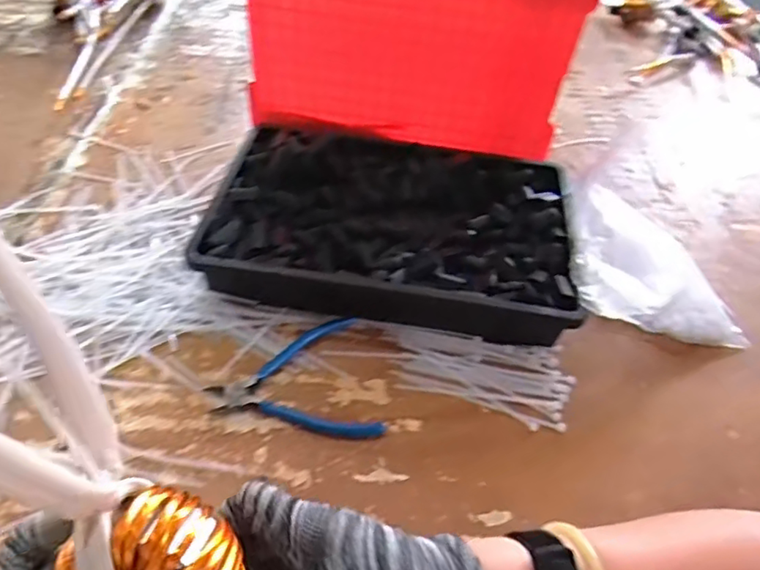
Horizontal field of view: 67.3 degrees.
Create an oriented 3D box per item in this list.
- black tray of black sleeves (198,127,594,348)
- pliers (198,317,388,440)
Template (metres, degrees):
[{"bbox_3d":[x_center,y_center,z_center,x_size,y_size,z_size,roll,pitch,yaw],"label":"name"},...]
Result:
[{"bbox_3d":[0.013,-0.065,0.610,0.358,0.076,0.234,10,47,2],"label":"black tray of black sleeves"},{"bbox_3d":[-0.078,0.086,0.505,0.138,0.010,0.127,-7,48,-13],"label":"pliers"}]

